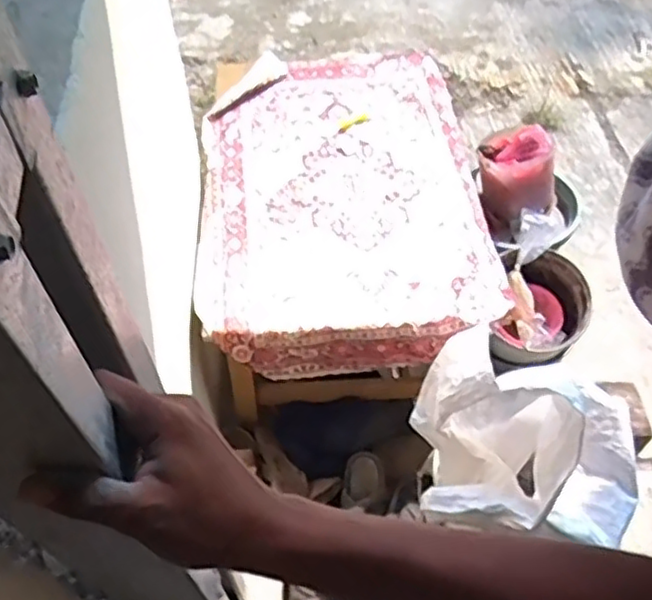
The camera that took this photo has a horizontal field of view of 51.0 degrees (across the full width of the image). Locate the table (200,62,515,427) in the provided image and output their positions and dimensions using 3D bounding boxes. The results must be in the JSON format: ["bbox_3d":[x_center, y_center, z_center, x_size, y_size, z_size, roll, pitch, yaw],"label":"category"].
[{"bbox_3d":[0.028,-0.182,1.576,0.563,0.395,0.865,-4,57,-2],"label":"table"}]

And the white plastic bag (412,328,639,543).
[{"bbox_3d":[0.306,0.212,1.023,0.316,0.250,0.263,3,57,2],"label":"white plastic bag"}]

